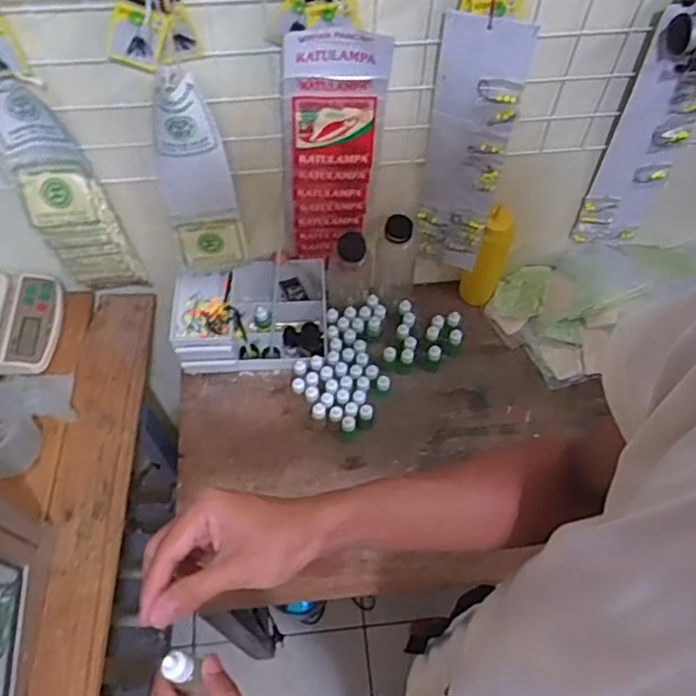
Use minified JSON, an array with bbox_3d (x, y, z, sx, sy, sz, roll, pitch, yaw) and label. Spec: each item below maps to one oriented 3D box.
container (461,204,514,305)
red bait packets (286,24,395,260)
[{"bbox_3d":[0.216,-0.137,1.008,0.056,0.207,0.064,16,60,9],"label":"container"},{"bbox_3d":[-0.016,-0.233,0.817,0.116,0.347,0.024,-5,59,-4],"label":"red bait packets"}]

